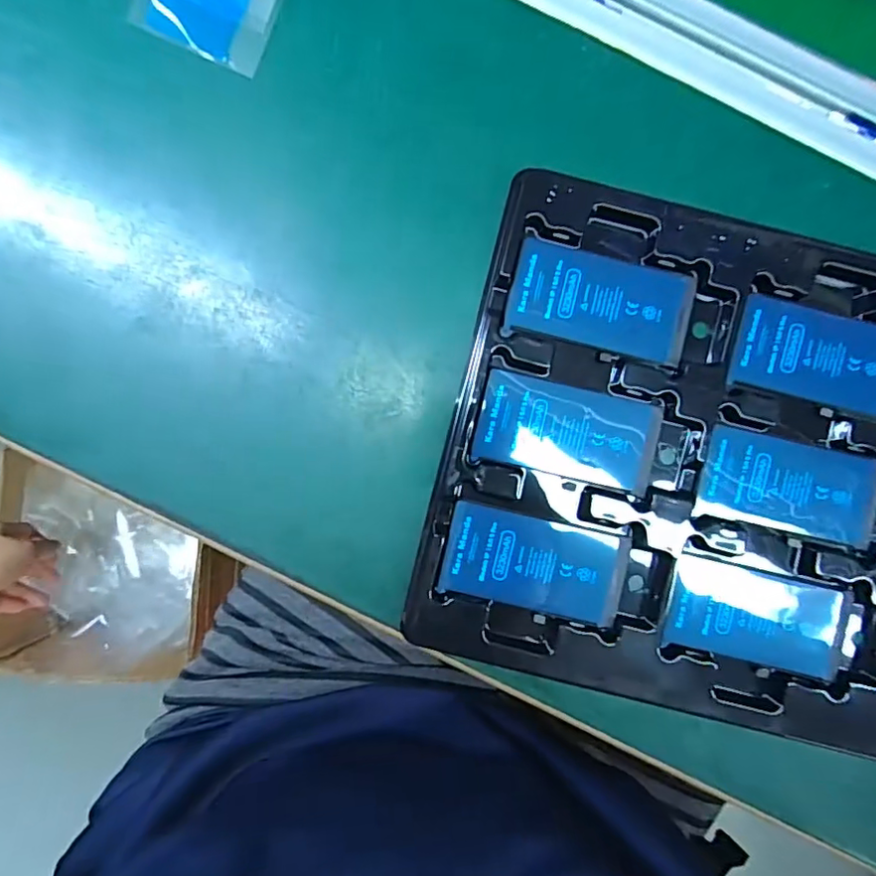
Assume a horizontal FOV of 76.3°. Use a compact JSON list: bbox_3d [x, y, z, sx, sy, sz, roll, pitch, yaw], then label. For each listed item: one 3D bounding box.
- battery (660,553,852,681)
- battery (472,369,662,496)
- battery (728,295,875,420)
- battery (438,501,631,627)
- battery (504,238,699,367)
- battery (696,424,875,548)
[{"bbox_3d":[0.153,0.084,0.265,0.089,0.009,0.044,12,89,-1],"label":"battery"},{"bbox_3d":[0.061,-0.004,0.263,0.083,0.005,0.043,14,89,-1],"label":"battery"},{"bbox_3d":[0.183,-0.039,0.263,0.084,0.007,0.048,13,89,-1],"label":"battery"},{"bbox_3d":[0.046,0.060,0.264,0.085,0.006,0.042,12,89,-1],"label":"battery"},{"bbox_3d":[0.078,-0.065,0.265,0.084,0.006,0.044,14,89,-1],"label":"battery"},{"bbox_3d":[0.167,0.022,0.263,0.084,0.004,0.043,12,89,-1],"label":"battery"}]

